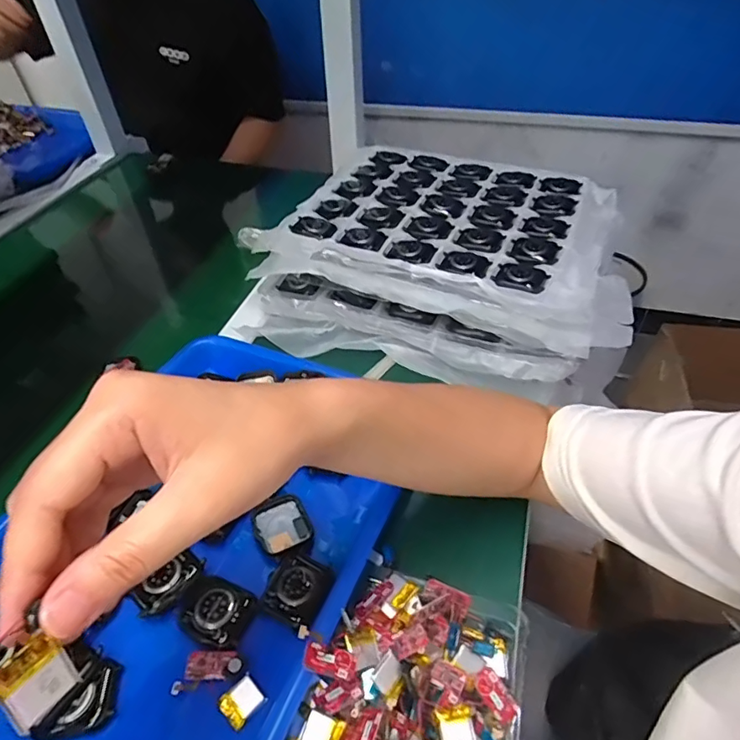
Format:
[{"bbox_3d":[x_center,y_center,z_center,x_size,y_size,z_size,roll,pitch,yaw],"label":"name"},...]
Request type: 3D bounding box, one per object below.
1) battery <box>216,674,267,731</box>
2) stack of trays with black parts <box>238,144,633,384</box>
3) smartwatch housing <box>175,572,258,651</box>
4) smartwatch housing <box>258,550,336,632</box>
[{"bbox_3d":[-0.071,0.183,0.277,0.017,0.006,0.021,31,55,29],"label":"battery"},{"bbox_3d":[0.083,-0.125,0.527,0.353,0.080,0.249,18,49,19],"label":"stack of trays with black parts"},{"bbox_3d":[-0.096,0.147,0.310,0.046,0.007,0.037,17,49,18],"label":"smartwatch housing"},{"bbox_3d":[-0.046,0.140,0.322,0.036,0.010,0.042,17,49,18],"label":"smartwatch housing"}]

